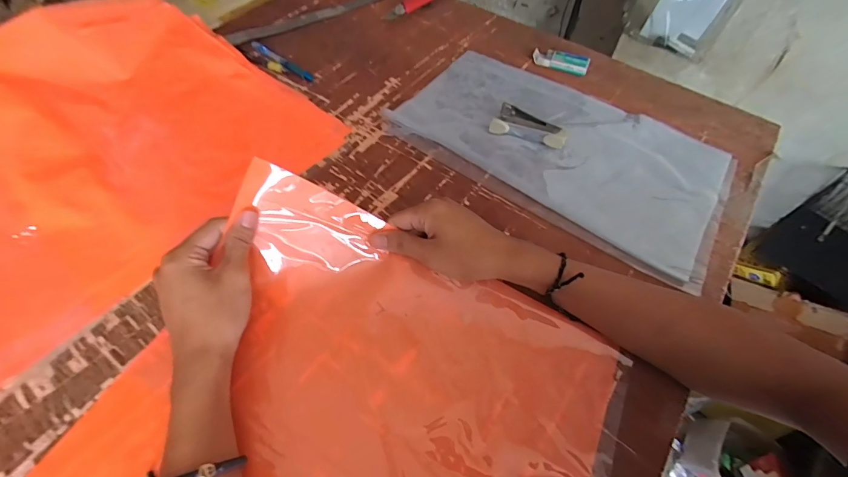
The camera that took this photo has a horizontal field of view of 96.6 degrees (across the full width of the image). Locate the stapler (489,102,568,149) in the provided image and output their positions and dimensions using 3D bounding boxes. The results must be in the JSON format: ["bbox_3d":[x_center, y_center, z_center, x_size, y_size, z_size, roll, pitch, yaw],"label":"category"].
[{"bbox_3d":[0.131,-0.135,0.469,0.088,0.022,0.043,24,60,14],"label":"stapler"}]

